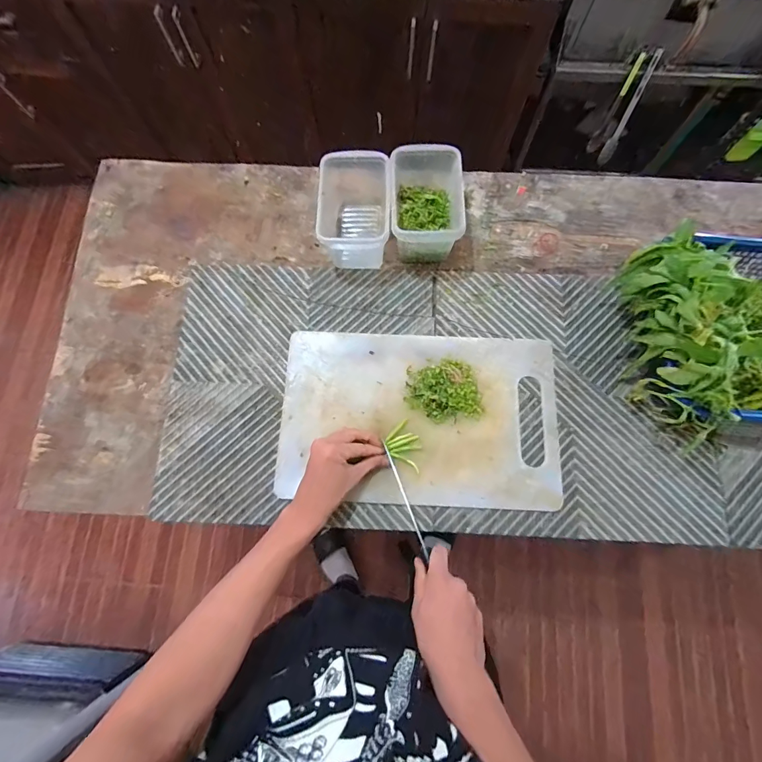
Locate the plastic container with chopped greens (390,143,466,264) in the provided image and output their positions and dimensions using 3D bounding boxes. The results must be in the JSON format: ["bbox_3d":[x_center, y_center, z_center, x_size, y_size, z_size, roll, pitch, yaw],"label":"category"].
[{"bbox_3d":[0.067,-0.270,0.617,0.100,0.100,0.140,-3,74,1],"label":"plastic container with chopped greens"}]

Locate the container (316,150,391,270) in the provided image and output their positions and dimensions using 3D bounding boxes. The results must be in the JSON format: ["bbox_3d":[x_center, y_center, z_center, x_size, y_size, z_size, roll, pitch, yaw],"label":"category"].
[{"bbox_3d":[-0.042,-0.264,0.619,0.107,0.097,0.156,-2,74,1],"label":"container"}]

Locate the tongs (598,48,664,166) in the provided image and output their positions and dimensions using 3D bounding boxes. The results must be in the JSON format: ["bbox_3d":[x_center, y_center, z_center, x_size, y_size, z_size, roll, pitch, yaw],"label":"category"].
[{"bbox_3d":[0.691,-0.745,1.103,0.032,0.277,0.035,19,53,7],"label":"tongs"}]

